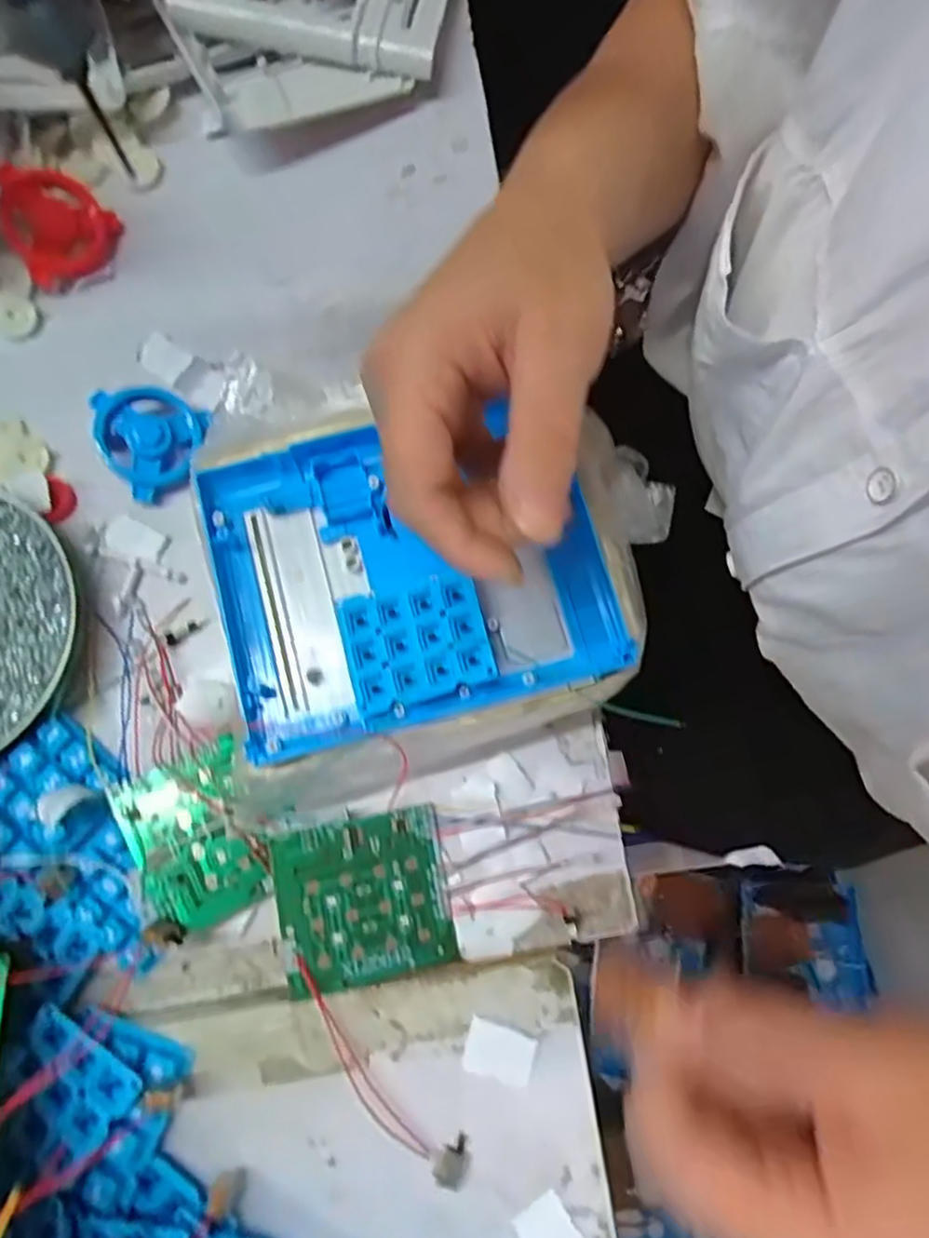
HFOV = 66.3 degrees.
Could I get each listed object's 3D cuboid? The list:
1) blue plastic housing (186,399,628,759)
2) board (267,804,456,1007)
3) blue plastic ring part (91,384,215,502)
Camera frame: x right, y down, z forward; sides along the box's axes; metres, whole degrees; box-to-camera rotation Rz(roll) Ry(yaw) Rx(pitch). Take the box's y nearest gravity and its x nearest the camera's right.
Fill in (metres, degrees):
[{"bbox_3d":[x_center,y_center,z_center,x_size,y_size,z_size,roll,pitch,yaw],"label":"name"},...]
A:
[{"bbox_3d":[-0.024,-0.022,0.312,0.163,0.018,0.127,-14,79,-4],"label":"blue plastic housing"},{"bbox_3d":[-0.043,0.122,0.310,0.072,0.004,0.066,-8,81,-16],"label":"board"},{"bbox_3d":[-0.153,-0.091,0.349,0.051,0.017,0.052,-35,97,-14],"label":"blue plastic ring part"}]

